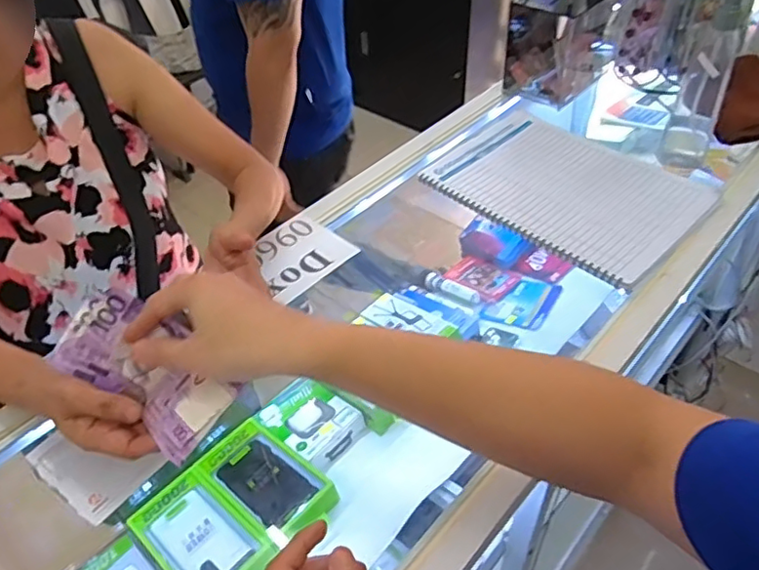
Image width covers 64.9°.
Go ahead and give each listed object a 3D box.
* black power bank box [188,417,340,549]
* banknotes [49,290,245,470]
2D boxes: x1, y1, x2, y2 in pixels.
[{"bbox_3d":[-0.143,0.244,0.750,0.185,0.023,0.095,21,49,41],"label":"black power bank box"},{"bbox_3d":[-0.180,0.073,0.457,0.146,0.055,0.070,33,55,20],"label":"banknotes"}]

